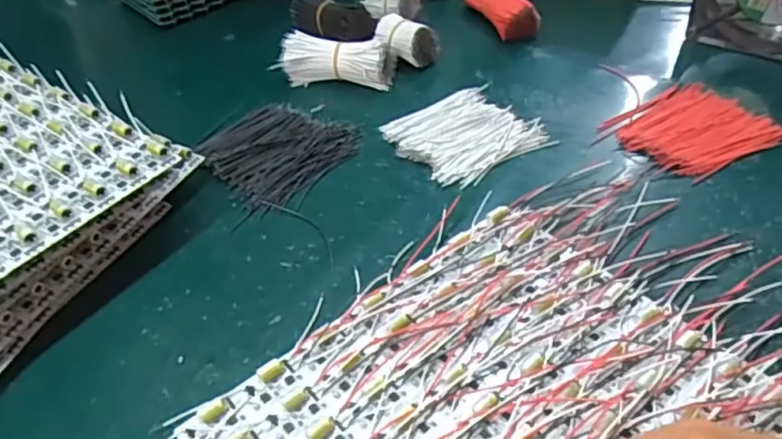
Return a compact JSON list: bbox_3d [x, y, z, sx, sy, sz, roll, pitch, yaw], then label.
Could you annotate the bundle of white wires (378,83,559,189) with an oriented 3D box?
[{"bbox_3d":[0.056,-0.067,0.473,0.101,0.009,0.090,-26,49,-21],"label":"bundle of white wires"}]

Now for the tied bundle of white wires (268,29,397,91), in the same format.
[{"bbox_3d":[-0.046,-0.135,0.530,0.093,0.033,0.034,6,46,10],"label":"tied bundle of white wires"}]

